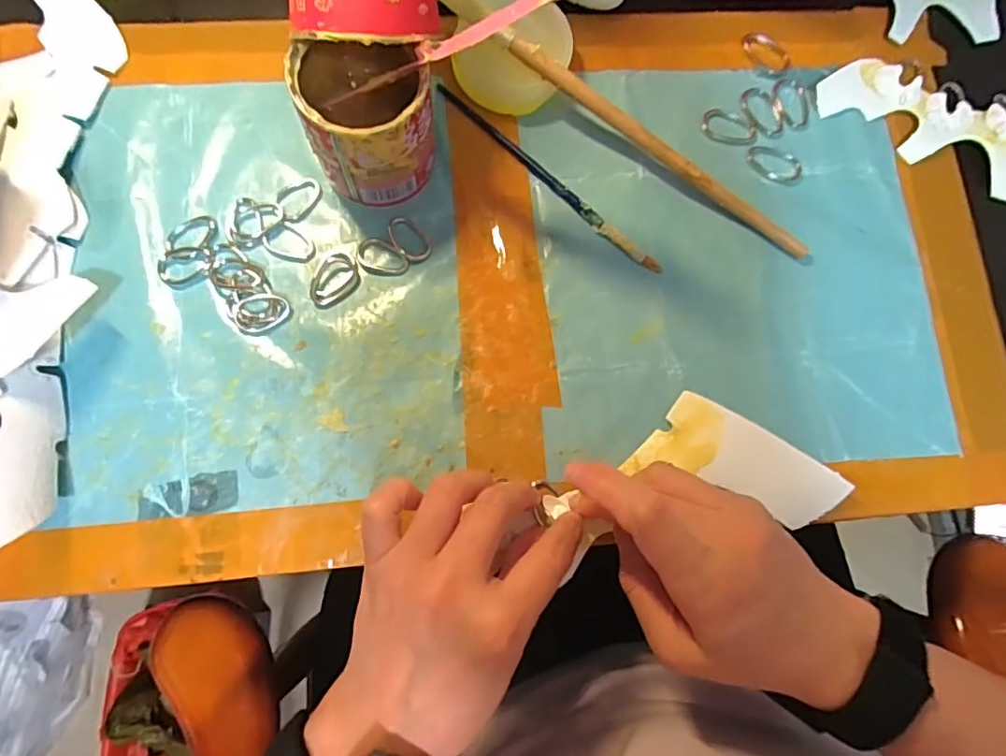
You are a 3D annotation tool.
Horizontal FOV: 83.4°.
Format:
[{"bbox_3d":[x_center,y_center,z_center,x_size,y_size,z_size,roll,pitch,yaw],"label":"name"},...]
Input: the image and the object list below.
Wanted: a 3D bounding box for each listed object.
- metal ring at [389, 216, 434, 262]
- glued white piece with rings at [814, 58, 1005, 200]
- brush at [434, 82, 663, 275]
[{"bbox_3d":[-0.053,-0.077,0.314,0.017,0.004,0.030,-41,87,-9],"label":"metal ring"},{"bbox_3d":[0.312,-0.151,0.345,0.231,0.025,0.064,15,80,-2],"label":"glued white piece with rings"},{"bbox_3d":[0.026,-0.115,0.327,0.164,0.005,0.009,41,80,2],"label":"brush"}]

